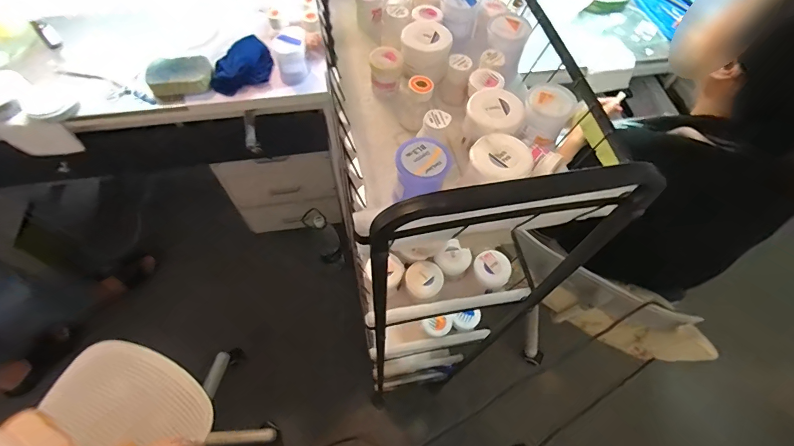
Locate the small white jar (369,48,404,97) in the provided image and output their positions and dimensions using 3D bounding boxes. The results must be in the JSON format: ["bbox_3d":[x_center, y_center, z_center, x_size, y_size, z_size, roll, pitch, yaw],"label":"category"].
[{"bbox_3d":[-0.010,-0.152,0.402,0.031,0.041,0.027,2,61,1],"label":"small white jar"}]

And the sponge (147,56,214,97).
[{"bbox_3d":[-0.437,-0.300,0.796,0.122,0.045,0.068,-9,62,-4],"label":"sponge"}]

